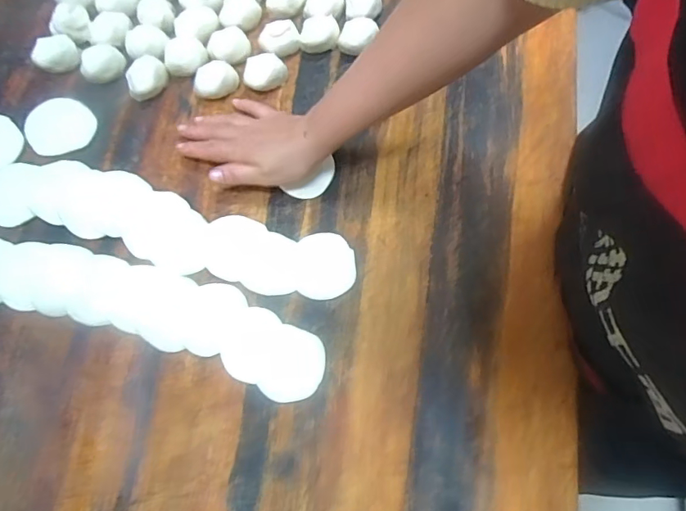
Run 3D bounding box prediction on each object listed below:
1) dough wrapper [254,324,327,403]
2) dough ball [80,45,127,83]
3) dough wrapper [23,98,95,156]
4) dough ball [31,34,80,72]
[{"bbox_3d":[-0.052,0.103,0.472,0.067,0.004,0.070,-5,73,-3],"label":"dough wrapper"},{"bbox_3d":[-0.269,-0.214,0.547,0.046,0.027,0.036,-31,76,-10],"label":"dough ball"},{"bbox_3d":[-0.311,-0.143,0.537,0.072,0.005,0.068,-22,75,-8],"label":"dough wrapper"},{"bbox_3d":[-0.322,-0.226,0.549,0.044,0.036,0.030,-27,75,-9],"label":"dough ball"}]

